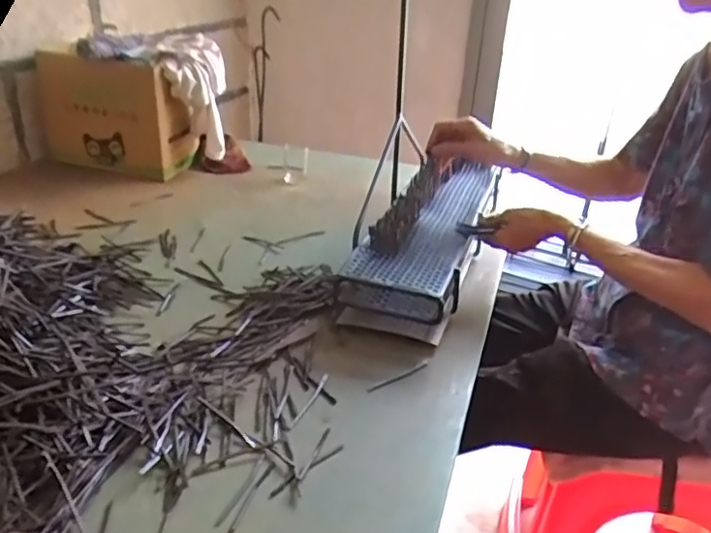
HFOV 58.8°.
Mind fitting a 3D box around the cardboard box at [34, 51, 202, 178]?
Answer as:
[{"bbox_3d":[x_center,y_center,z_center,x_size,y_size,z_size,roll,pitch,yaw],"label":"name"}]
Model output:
[{"bbox_3d":[-0.526,-0.338,1.407,0.318,0.239,0.120,10,28,13],"label":"cardboard box"}]

